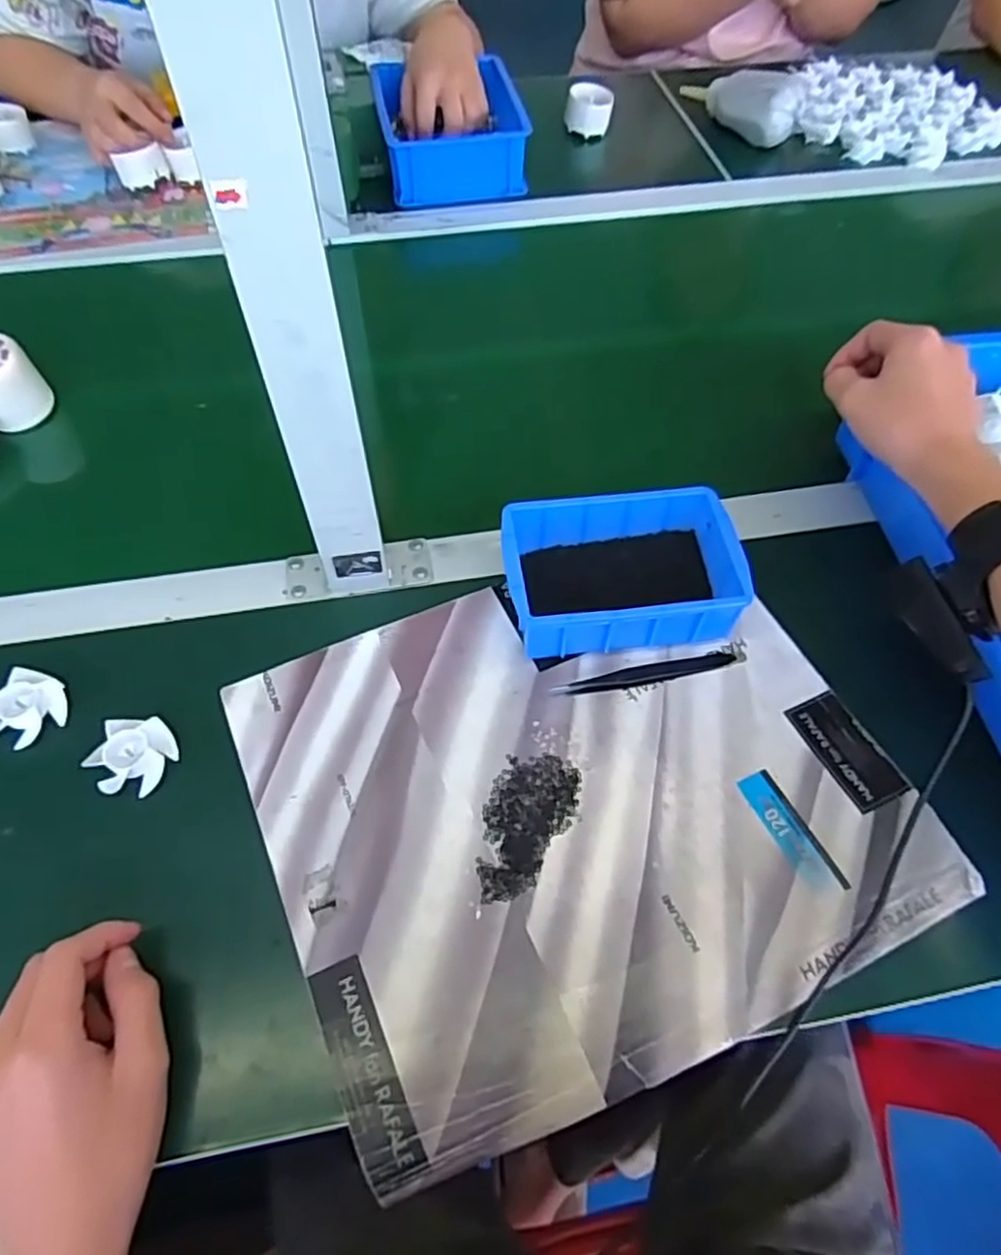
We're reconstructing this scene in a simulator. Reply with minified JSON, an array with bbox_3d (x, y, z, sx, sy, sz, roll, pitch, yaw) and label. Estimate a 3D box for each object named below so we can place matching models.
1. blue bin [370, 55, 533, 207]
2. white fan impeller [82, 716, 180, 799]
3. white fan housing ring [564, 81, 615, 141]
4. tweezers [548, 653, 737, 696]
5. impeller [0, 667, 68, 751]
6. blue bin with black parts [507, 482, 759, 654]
[{"bbox_3d":[-0.054,-0.539,0.783,0.150,0.062,0.177,-9,58,-6],"label":"blue bin"},{"bbox_3d":[-0.214,0.075,0.419,0.043,0.017,0.043,0,58,0],"label":"white fan impeller"},{"bbox_3d":[0.104,-0.600,0.833,0.052,0.041,0.040,3,58,1],"label":"white fan housing ring"},{"bbox_3d":[0.092,0.028,0.453,0.118,0.005,0.013,-12,59,-8],"label":"tweezers"},{"bbox_3d":[-0.288,0.048,0.435,0.041,0.016,0.044,35,64,19],"label":"impeller"},{"bbox_3d":[0.075,-0.036,0.470,0.143,0.055,0.098,-6,58,-5],"label":"blue bin with black parts"}]

